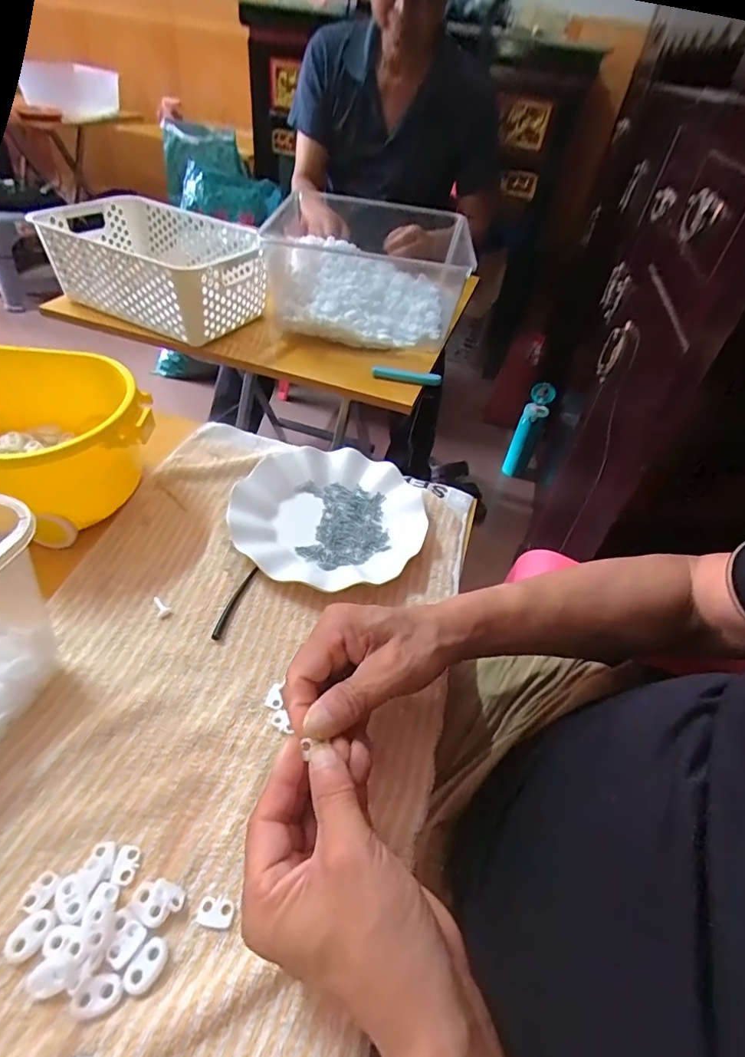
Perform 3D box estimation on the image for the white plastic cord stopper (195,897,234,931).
[{"bbox_3d":[-0.085,0.208,0.266,0.019,0.004,0.013,7,46,4],"label":"white plastic cord stopper"}]

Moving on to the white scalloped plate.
[{"bbox_3d":[-0.040,-0.018,0.472,0.176,0.022,0.182,1,46,-1],"label":"white scalloped plate"}]

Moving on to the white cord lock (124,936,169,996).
[{"bbox_3d":[-0.114,0.221,0.248,0.014,0.006,0.022,25,46,16],"label":"white cord lock"}]

